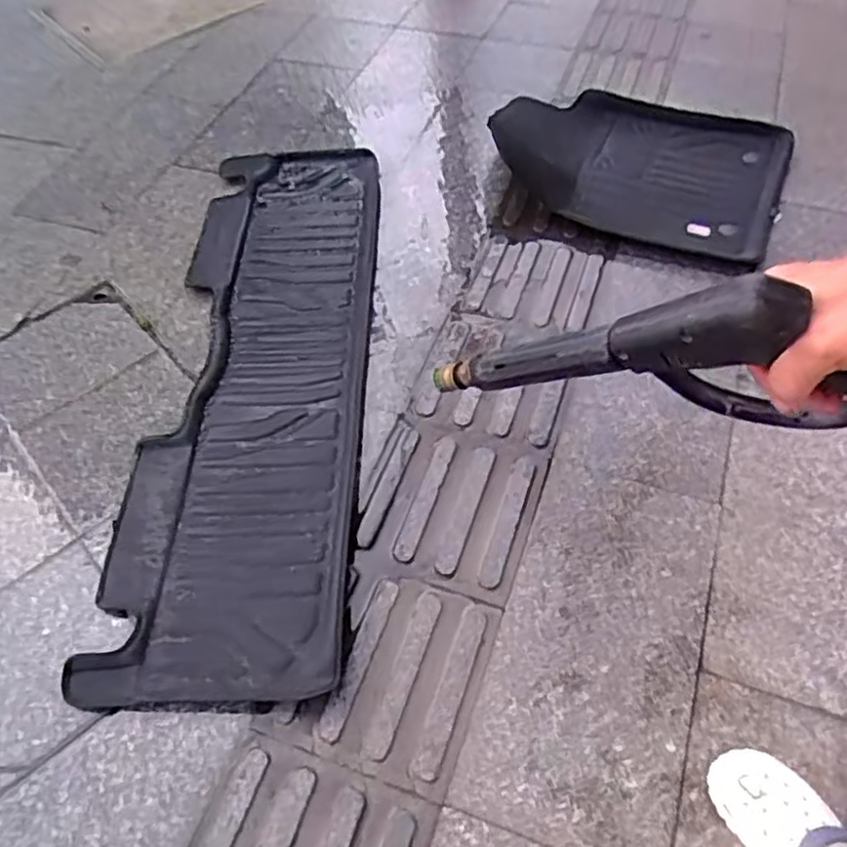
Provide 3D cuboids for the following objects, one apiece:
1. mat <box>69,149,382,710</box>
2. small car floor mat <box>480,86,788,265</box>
[{"bbox_3d":[-0.328,-0.121,1.425,0.419,0.062,1.287,-1,54,2],"label":"mat"},{"bbox_3d":[0.494,-0.623,1.667,0.705,0.077,0.469,19,57,15],"label":"small car floor mat"}]

